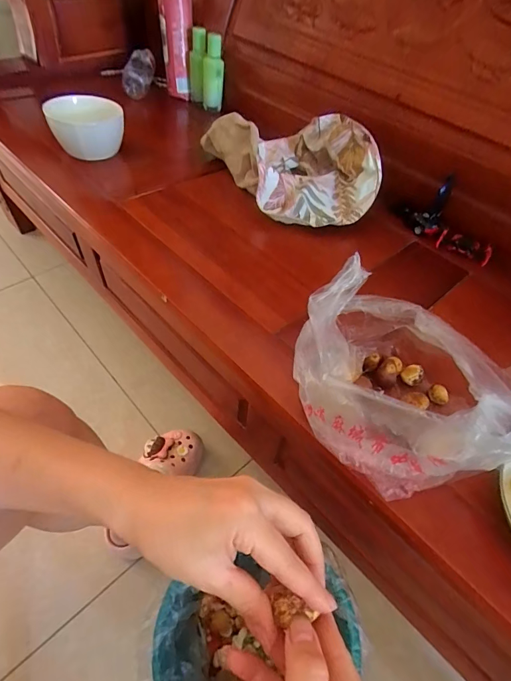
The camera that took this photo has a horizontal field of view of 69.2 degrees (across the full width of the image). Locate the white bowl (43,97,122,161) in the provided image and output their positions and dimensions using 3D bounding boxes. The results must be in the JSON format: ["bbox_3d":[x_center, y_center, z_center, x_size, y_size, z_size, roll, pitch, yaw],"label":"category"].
[{"bbox_3d":[-0.318,-0.405,0.720,0.129,0.091,0.140,-8,54,-11],"label":"white bowl"}]

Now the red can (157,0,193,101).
[{"bbox_3d":[-0.192,-0.743,0.913,0.081,0.233,0.090,-5,54,-9],"label":"red can"}]

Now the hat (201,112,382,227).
[{"bbox_3d":[0.071,-0.343,0.691,0.220,0.099,0.305,-22,58,-20],"label":"hat"}]

